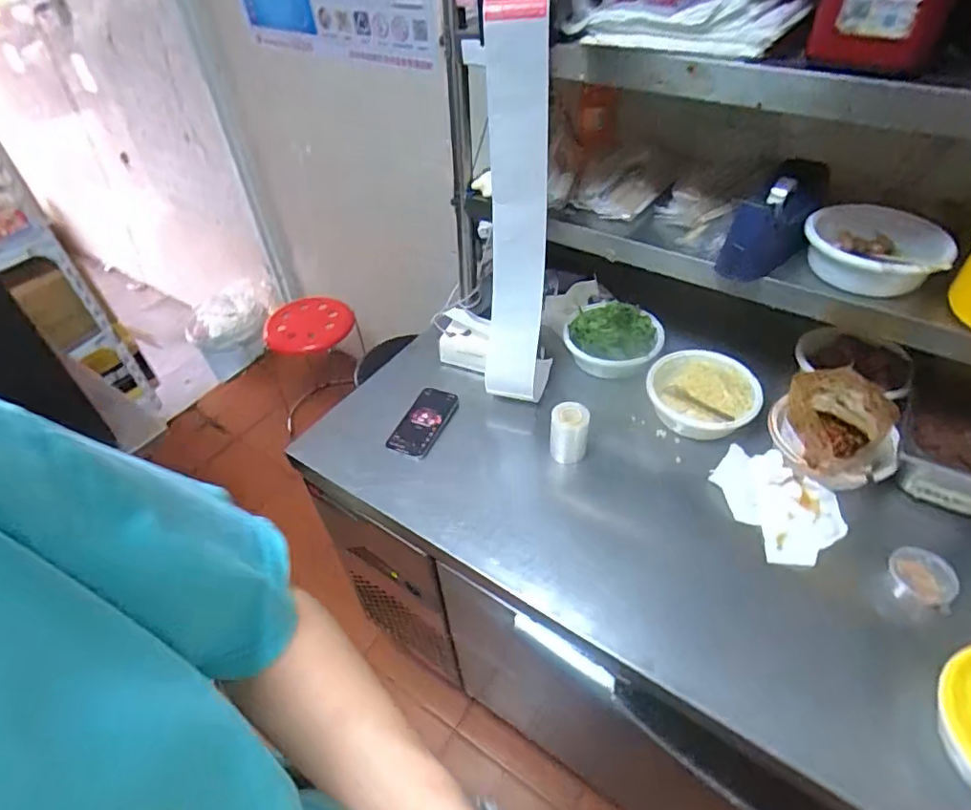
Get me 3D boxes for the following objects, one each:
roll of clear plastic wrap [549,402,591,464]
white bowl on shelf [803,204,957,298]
[{"bbox_3d":[0.126,0.041,0.857,0.060,0.102,0.055,-2,45,2],"label":"roll of clear plastic wrap"},{"bbox_3d":[0.518,-0.210,0.772,0.166,0.061,0.174,10,47,14],"label":"white bowl on shelf"}]

